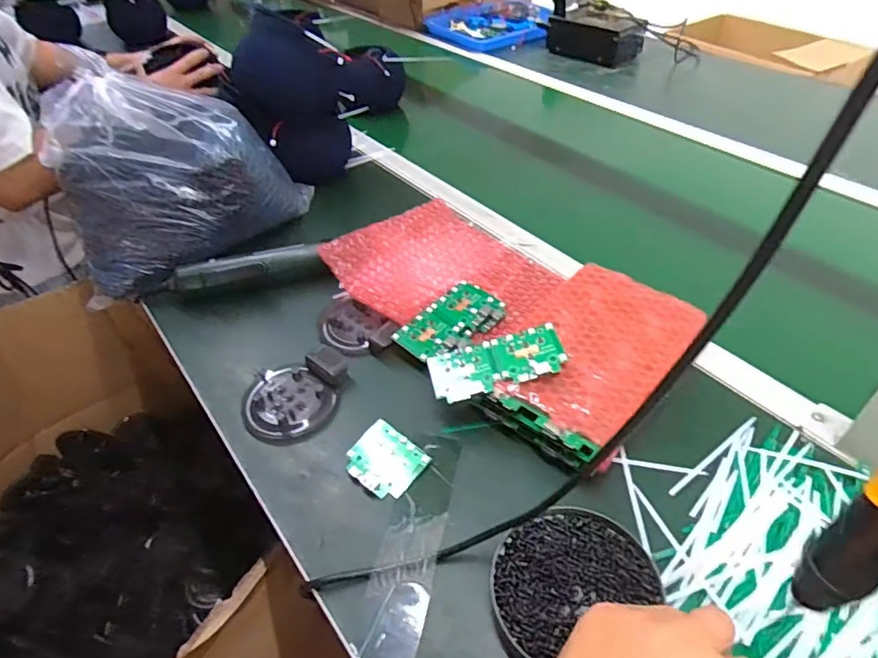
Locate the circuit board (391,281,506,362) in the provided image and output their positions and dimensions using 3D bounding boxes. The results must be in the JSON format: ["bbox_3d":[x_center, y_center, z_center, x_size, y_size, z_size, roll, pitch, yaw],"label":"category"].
[{"bbox_3d":[0.015,-0.008,0.563,0.063,0.013,0.119,28,51,28],"label":"circuit board"}]

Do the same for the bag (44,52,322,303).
[{"bbox_3d":[-0.311,-0.175,0.646,0.235,0.186,0.210,1,44,3],"label":"bag"}]

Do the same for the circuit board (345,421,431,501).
[{"bbox_3d":[-0.045,0.111,0.460,0.059,0.011,0.054,28,51,27],"label":"circuit board"}]

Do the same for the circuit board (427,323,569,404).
[{"bbox_3d":[0.051,0.029,0.481,0.117,0.010,0.055,-17,44,3],"label":"circuit board"}]

